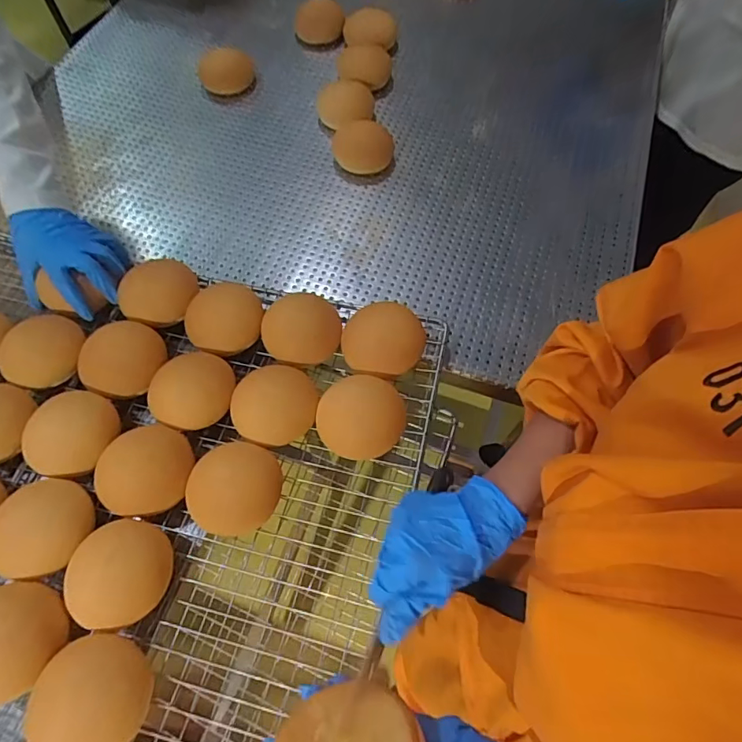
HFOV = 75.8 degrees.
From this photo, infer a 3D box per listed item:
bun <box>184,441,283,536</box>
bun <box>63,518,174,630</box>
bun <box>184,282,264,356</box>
[{"bbox_3d":[-0.140,0.124,0.502,0.089,0.049,0.092,0,64,0],"label":"bun"},{"bbox_3d":[-0.246,0.202,0.471,0.088,0.053,0.100,-7,61,-3],"label":"bun"},{"bbox_3d":[-0.188,-0.063,0.619,0.094,0.052,0.097,0,60,0],"label":"bun"}]

